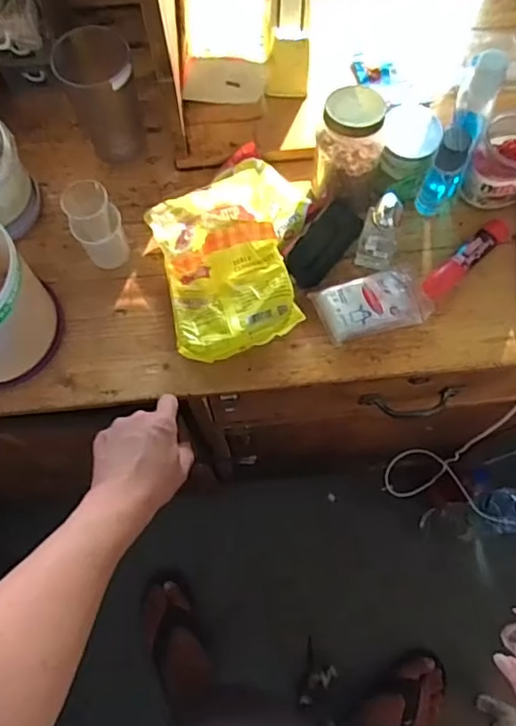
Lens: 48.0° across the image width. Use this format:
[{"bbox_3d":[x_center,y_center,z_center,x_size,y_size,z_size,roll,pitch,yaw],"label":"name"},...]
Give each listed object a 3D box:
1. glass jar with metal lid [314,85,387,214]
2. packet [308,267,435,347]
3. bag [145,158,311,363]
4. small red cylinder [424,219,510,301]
[{"bbox_3d":[0.105,-0.232,0.643,0.077,0.122,0.073,0,73,1],"label":"glass jar with metal lid"},{"bbox_3d":[0.128,-0.067,0.644,0.120,0.016,0.067,-16,73,-4],"label":"packet"},{"bbox_3d":[-0.019,-0.128,0.652,0.181,0.039,0.225,-15,73,-4],"label":"bag"},{"bbox_3d":[0.242,-0.122,0.670,0.142,0.026,0.032,-41,76,-11],"label":"small red cylinder"}]

